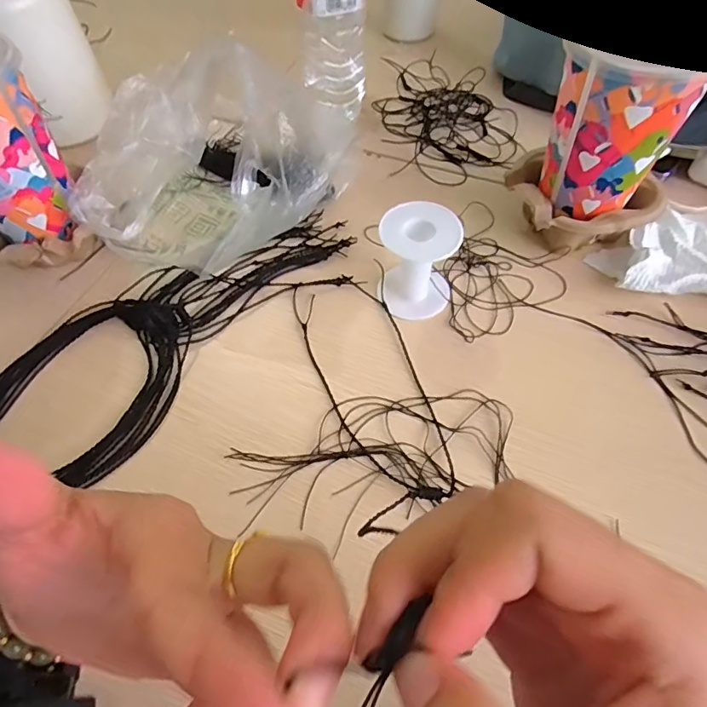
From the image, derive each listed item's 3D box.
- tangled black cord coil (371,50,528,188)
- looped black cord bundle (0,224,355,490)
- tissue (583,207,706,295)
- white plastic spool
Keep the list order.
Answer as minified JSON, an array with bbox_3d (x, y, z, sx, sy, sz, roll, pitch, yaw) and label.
[{"bbox_3d":[0.095,-0.258,0.517,0.131,0.015,0.187,-8,56,-2],"label":"tangled black cord coil"},{"bbox_3d":[-0.157,-0.018,0.374,0.130,0.014,0.344,32,63,22],"label":"looped black cord bundle"},{"bbox_3d":[0.259,-0.083,0.392,0.119,0.018,0.090,9,57,9],"label":"tissue"},{"bbox_3d":[0.048,-0.068,0.361,0.054,0.074,0.050,-1,56,2],"label":"white plastic spool"}]

